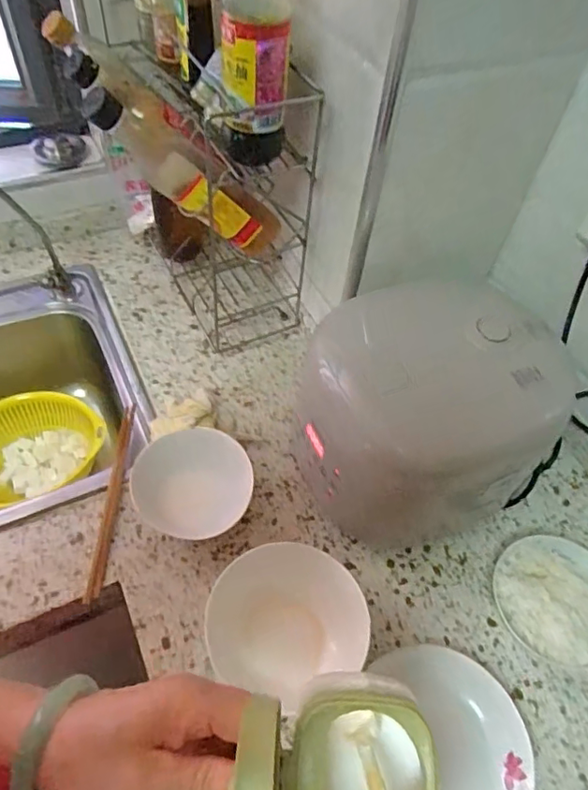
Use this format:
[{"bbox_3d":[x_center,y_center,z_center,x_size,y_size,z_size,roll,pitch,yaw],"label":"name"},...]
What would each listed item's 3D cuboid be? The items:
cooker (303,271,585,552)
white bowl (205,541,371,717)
[{"bbox_3d":[0.146,0.026,0.611,0.259,0.211,0.214,-9,55,-11],"label":"cooker"},{"bbox_3d":[-0.006,0.225,0.547,0.149,0.062,0.138,2,54,-3],"label":"white bowl"}]

